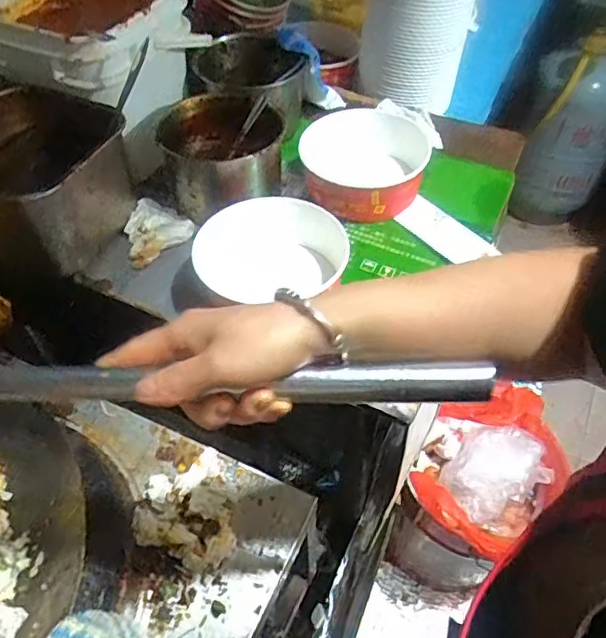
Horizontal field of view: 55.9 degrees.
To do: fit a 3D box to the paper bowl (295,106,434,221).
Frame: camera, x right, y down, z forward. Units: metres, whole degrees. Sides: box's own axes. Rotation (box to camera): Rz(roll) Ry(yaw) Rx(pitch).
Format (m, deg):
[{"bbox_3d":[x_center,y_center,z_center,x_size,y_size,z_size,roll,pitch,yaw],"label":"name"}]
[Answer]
[{"bbox_3d":[0.069,-0.184,0.688,0.148,0.086,0.130,7,51,4],"label":"paper bowl"}]

